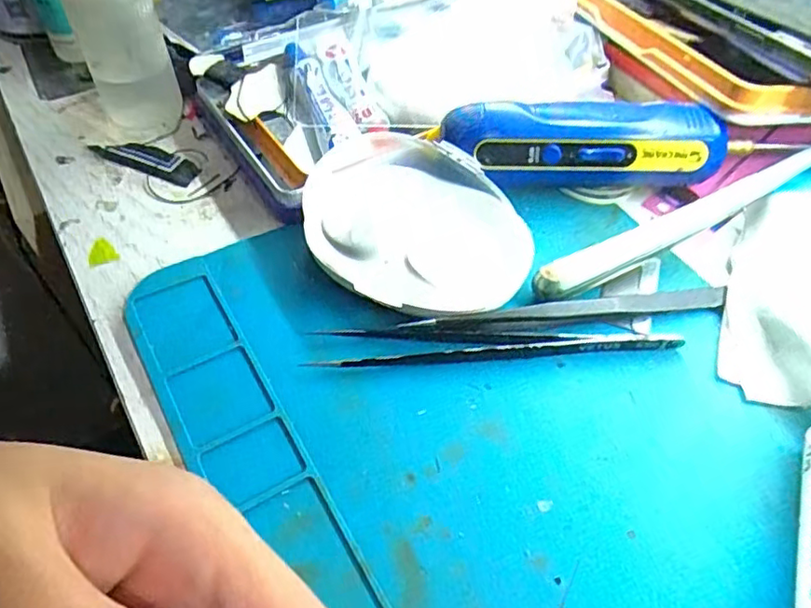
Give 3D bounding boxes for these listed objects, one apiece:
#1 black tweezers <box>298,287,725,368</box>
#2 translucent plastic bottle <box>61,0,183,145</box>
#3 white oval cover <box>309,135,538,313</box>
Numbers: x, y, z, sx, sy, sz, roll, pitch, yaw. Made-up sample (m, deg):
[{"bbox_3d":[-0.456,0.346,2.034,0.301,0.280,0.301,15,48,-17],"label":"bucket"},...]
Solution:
[{"bbox_3d":[0.044,0.008,0.216,0.148,0.006,0.021,-6,52,-6],"label":"black tweezers"},{"bbox_3d":[-0.125,-0.117,0.266,0.037,0.095,0.032,-23,56,-18],"label":"translucent plastic bottle"},{"bbox_3d":[0.002,-0.031,0.237,0.087,0.023,0.071,37,60,24],"label":"white oval cover"}]

